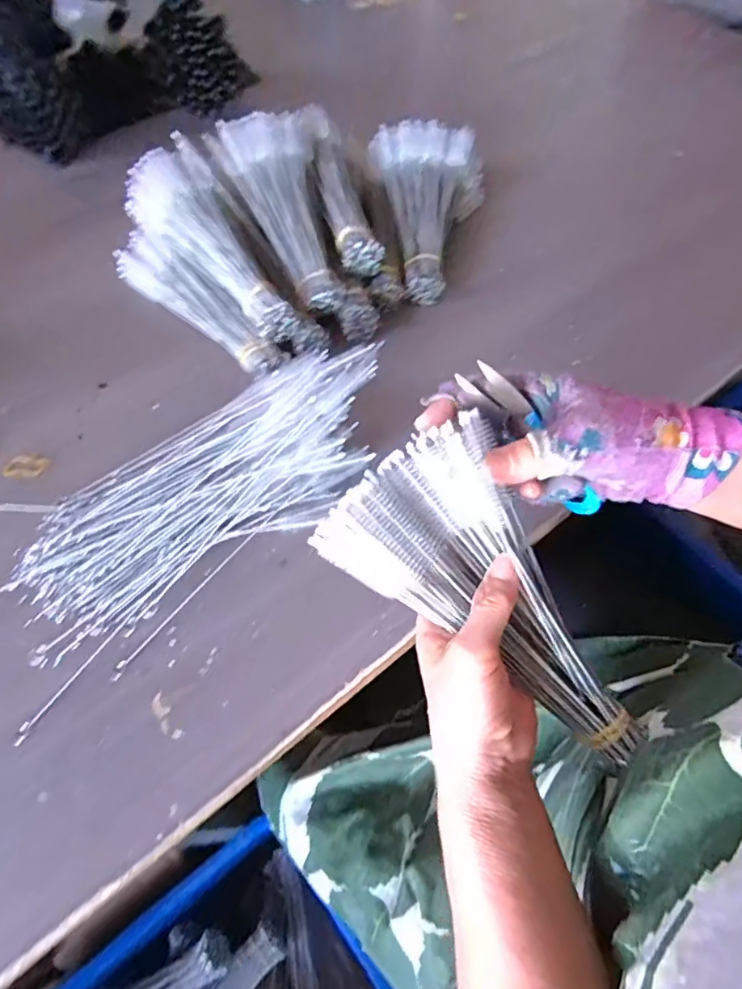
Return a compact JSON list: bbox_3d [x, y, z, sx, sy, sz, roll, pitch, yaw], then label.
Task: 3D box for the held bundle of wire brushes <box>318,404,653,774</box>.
[{"bbox_3d":[0.082,0.060,0.310,0.219,0.050,0.097,45,66,-9],"label":"held bundle of wire brushes"}]

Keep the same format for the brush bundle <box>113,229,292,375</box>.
[{"bbox_3d":[-0.170,-0.187,0.528,0.235,0.043,0.038,38,67,21],"label":"brush bundle"}]

